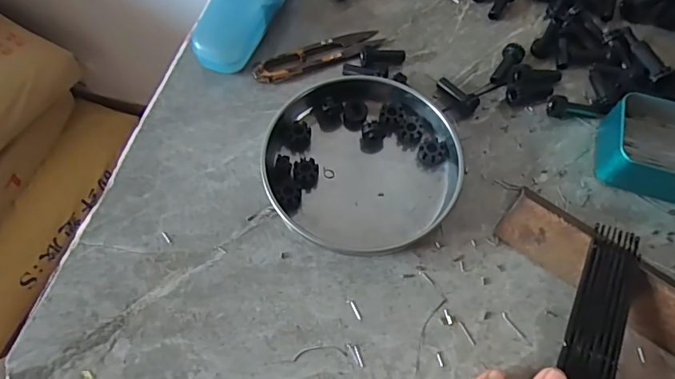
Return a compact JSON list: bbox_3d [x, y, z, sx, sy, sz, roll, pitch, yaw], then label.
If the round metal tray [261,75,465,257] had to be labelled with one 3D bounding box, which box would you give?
[{"bbox_3d":[0.020,-0.022,0.341,0.140,0.031,0.130,1,63,-1],"label":"round metal tray"}]

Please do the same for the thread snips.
[{"bbox_3d":[-0.015,-0.117,0.397,0.117,0.011,0.025,-25,66,-13],"label":"thread snips"}]

